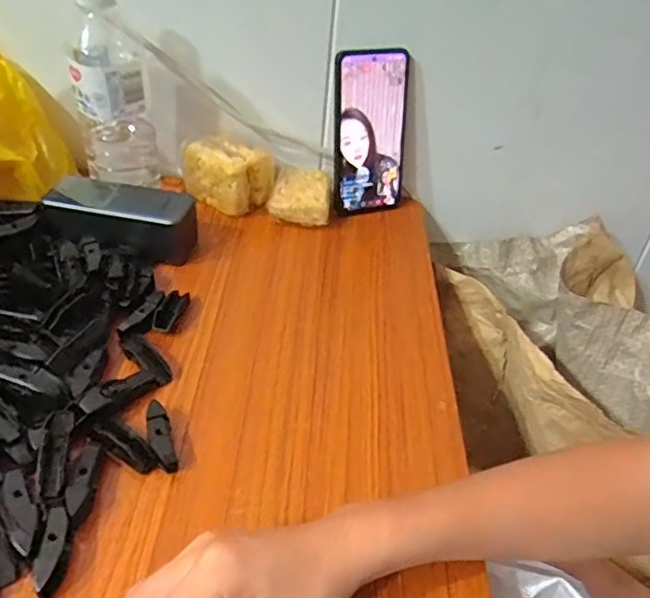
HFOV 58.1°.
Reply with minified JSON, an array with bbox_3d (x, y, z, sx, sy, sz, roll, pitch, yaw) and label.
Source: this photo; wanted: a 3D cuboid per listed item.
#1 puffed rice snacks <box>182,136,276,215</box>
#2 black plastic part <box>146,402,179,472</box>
[{"bbox_3d":[-0.102,-0.135,0.629,0.081,0.062,0.061,31,45,26],"label":"puffed rice snacks"},{"bbox_3d":[-0.107,0.091,0.384,0.014,0.019,0.047,-9,42,-19],"label":"black plastic part"}]

